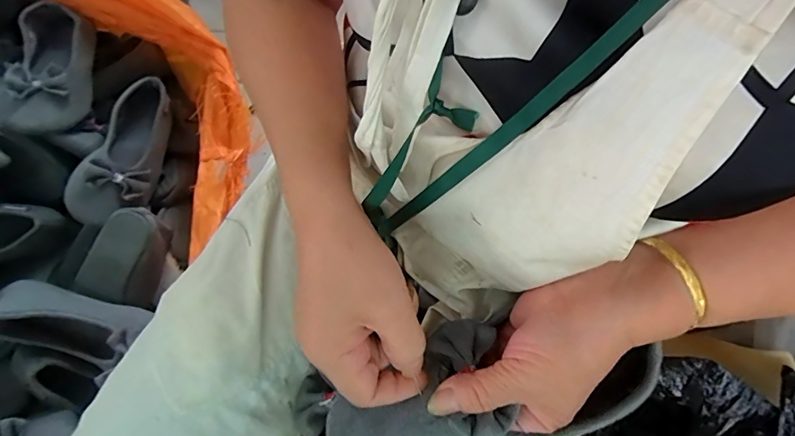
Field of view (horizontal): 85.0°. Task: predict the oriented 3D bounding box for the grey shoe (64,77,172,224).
[{"bbox_3d":[-0.381,-0.098,0.608,0.083,0.069,0.225,8,65,0],"label":"grey shoe"}]

